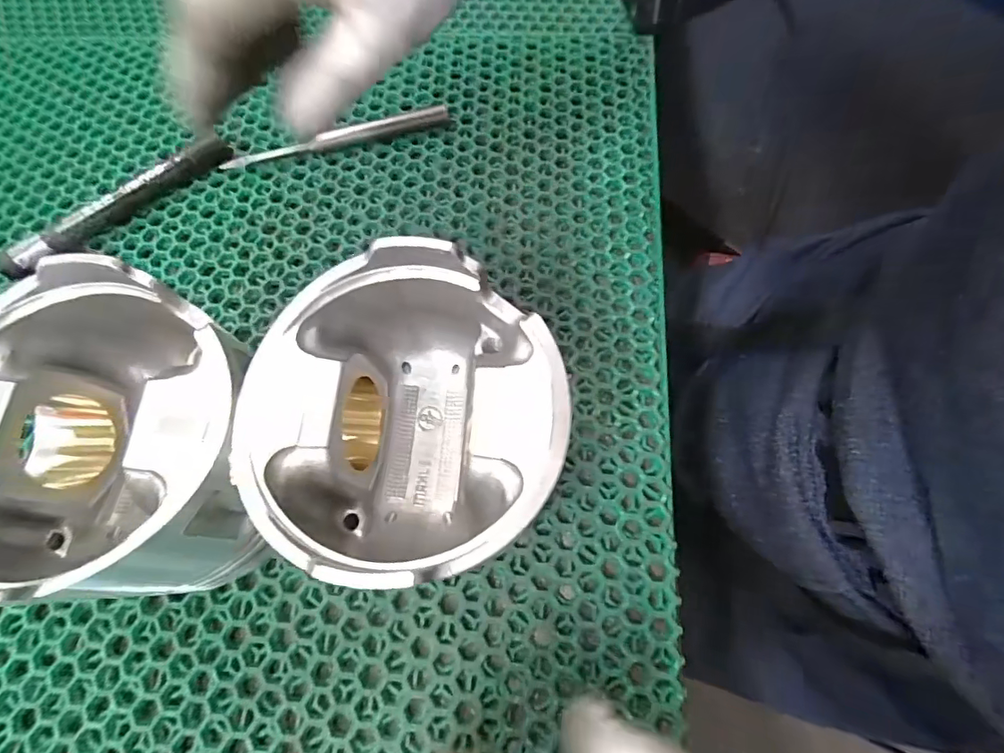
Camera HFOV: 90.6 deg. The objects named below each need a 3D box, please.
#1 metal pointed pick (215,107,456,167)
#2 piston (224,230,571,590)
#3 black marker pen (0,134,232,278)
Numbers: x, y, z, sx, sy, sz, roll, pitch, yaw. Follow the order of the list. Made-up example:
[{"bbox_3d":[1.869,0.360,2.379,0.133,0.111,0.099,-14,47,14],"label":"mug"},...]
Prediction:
[{"bbox_3d":[-0.105,-0.153,0.318,0.143,0.012,0.006,-13,69,-4],"label":"metal pointed pick"},{"bbox_3d":[-0.033,0.023,0.203,0.106,0.101,0.106,-37,73,-13],"label":"piston"},{"bbox_3d":[-0.228,-0.103,0.299,0.140,0.017,0.012,-41,74,-14],"label":"black marker pen"}]

